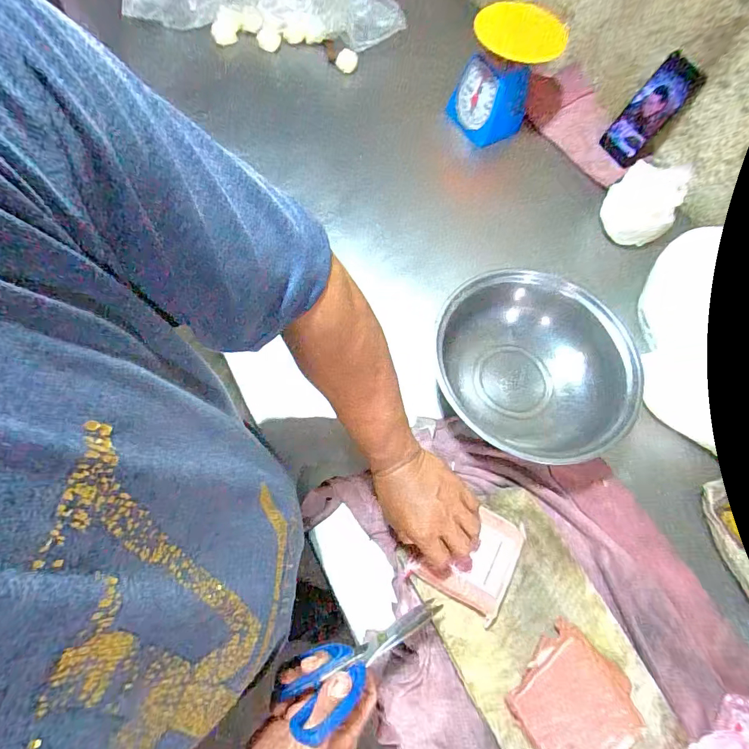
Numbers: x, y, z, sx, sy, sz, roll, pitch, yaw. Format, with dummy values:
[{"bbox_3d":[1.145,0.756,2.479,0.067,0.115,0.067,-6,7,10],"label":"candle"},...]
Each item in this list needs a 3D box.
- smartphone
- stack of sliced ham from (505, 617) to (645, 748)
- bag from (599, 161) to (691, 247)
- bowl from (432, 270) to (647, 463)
[{"bbox_3d":[0.487,-0.463,0.736,0.075,0.162,0.014,43,55,8],"label":"smartphone"},{"bbox_3d":[0.203,0.337,0.424,0.113,0.038,0.108,-32,73,-14],"label":"stack of sliced ham"},{"bbox_3d":[0.475,-0.303,0.724,0.119,0.083,0.123,37,71,11],"label":"bag"},{"bbox_3d":[0.217,-0.007,0.580,0.243,0.089,0.269,-10,69,-7],"label":"bowl"}]

